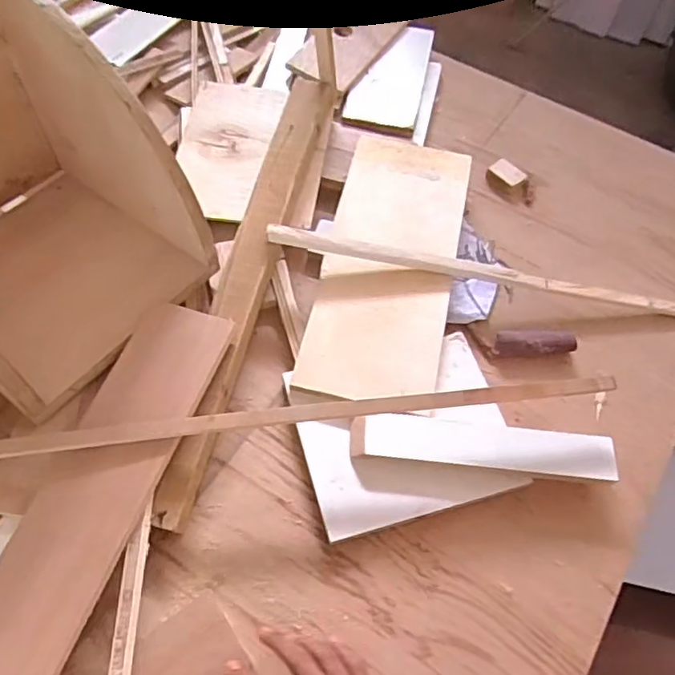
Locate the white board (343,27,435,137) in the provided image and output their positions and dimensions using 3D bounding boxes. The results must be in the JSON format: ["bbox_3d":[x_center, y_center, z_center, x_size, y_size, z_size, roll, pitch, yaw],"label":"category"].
[{"bbox_3d":[0.092,-0.451,1.009,0.114,0.011,0.259,14,65,-1],"label":"white board"}]

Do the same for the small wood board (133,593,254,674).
[{"bbox_3d":[-0.148,0.310,0.562,0.109,0.014,0.082,-31,65,-21],"label":"small wood board"}]

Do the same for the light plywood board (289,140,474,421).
[{"bbox_3d":[0.073,-0.106,0.801,0.170,0.019,0.425,12,61,5],"label":"light plywood board"}]

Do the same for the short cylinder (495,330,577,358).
[{"bbox_3d":[0.260,0.006,0.766,0.104,0.032,0.024,2,58,-3],"label":"short cylinder"}]

